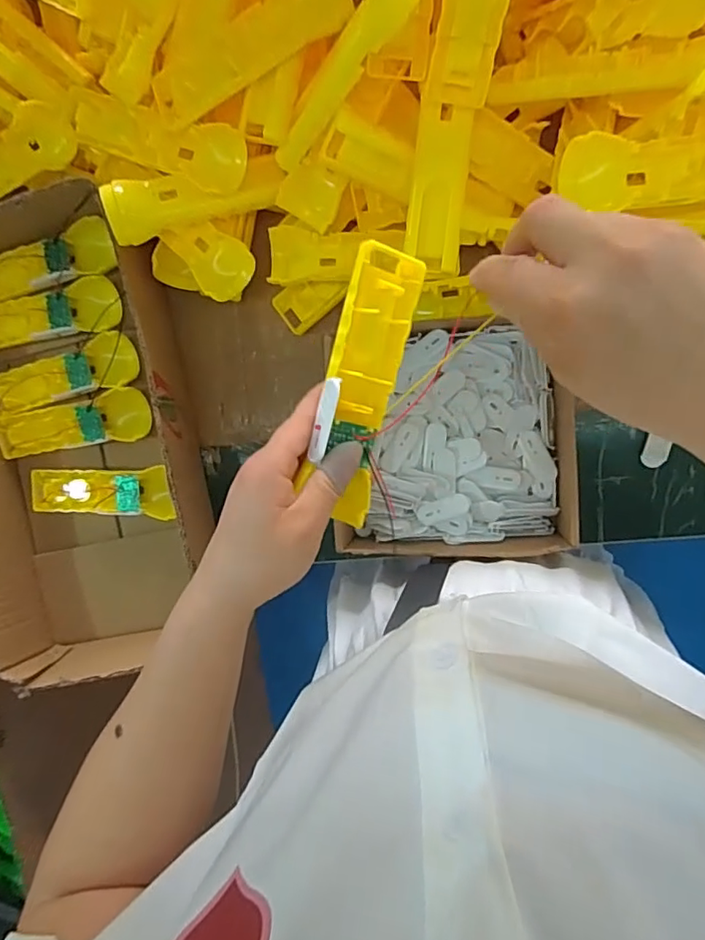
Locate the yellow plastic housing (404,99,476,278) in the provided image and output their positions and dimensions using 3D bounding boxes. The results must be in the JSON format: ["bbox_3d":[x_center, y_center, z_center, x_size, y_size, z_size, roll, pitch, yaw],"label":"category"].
[{"bbox_3d":[0.063,-0.204,0.407,0.041,0.011,0.115,6,94,8],"label":"yellow plastic housing"}]

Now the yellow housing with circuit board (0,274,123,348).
[{"bbox_3d":[-0.305,-0.149,0.537,0.163,0.018,0.051,-8,92,9],"label":"yellow housing with circuit board"}]

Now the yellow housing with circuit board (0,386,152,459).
[{"bbox_3d":[-0.282,-0.046,0.554,0.155,0.035,0.051,-7,92,9],"label":"yellow housing with circuit board"}]

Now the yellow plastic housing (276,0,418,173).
[{"bbox_3d":[-0.012,-0.276,0.392,0.158,0.019,0.031,-27,88,54],"label":"yellow plastic housing"}]

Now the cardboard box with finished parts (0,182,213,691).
[{"bbox_3d":[-0.274,-0.026,0.538,0.242,0.082,0.439,-9,92,9],"label":"cardboard box with finished parts"}]

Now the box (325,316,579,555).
[{"bbox_3d":[0.087,-0.029,0.486,0.210,0.054,0.200,0,93,9],"label":"box"}]

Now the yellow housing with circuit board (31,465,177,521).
[{"bbox_3d":[-0.253,0.022,0.554,0.150,0.030,0.050,2,93,9],"label":"yellow housing with circuit board"}]

